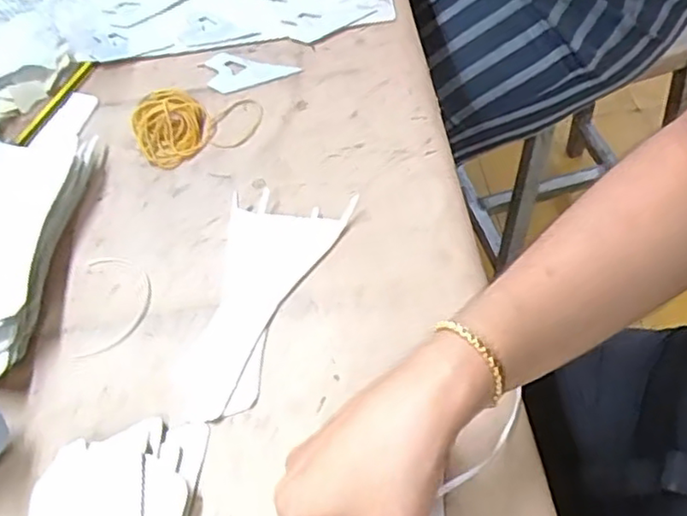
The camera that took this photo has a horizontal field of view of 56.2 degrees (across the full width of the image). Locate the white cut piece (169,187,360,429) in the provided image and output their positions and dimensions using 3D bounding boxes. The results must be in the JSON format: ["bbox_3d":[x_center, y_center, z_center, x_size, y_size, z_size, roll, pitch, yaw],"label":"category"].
[{"bbox_3d":[-0.066,0.025,0.423,0.079,0.004,0.173,17,60,17],"label":"white cut piece"}]

